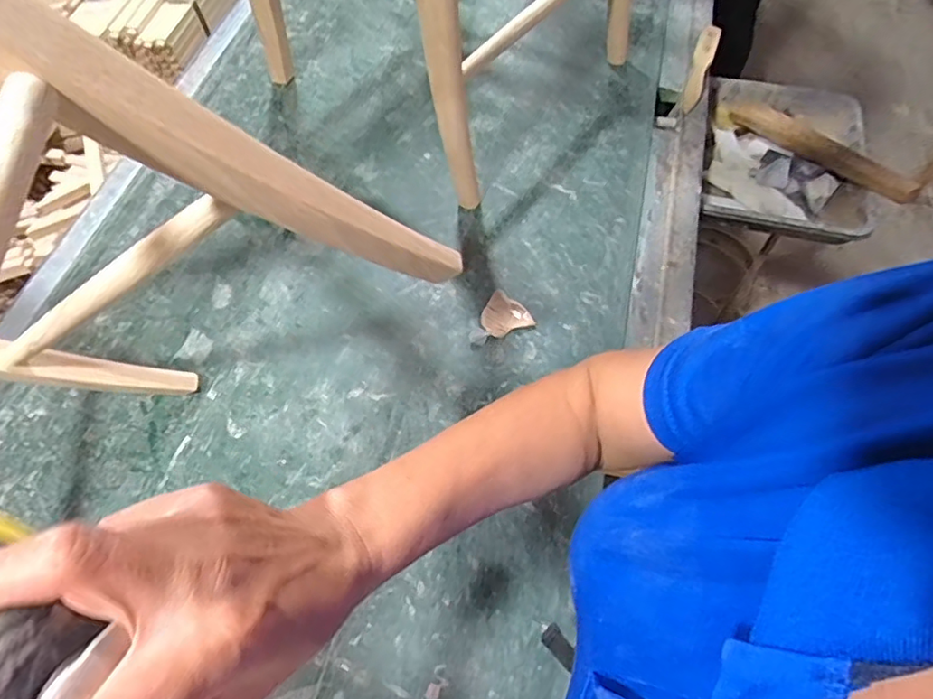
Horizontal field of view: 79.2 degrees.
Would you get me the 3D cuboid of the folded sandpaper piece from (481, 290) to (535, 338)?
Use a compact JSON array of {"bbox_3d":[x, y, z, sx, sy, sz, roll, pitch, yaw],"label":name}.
[{"bbox_3d":[0.054,-0.042,0.764,0.064,0.016,0.060,0,61,1],"label":"folded sandpaper piece"}]

